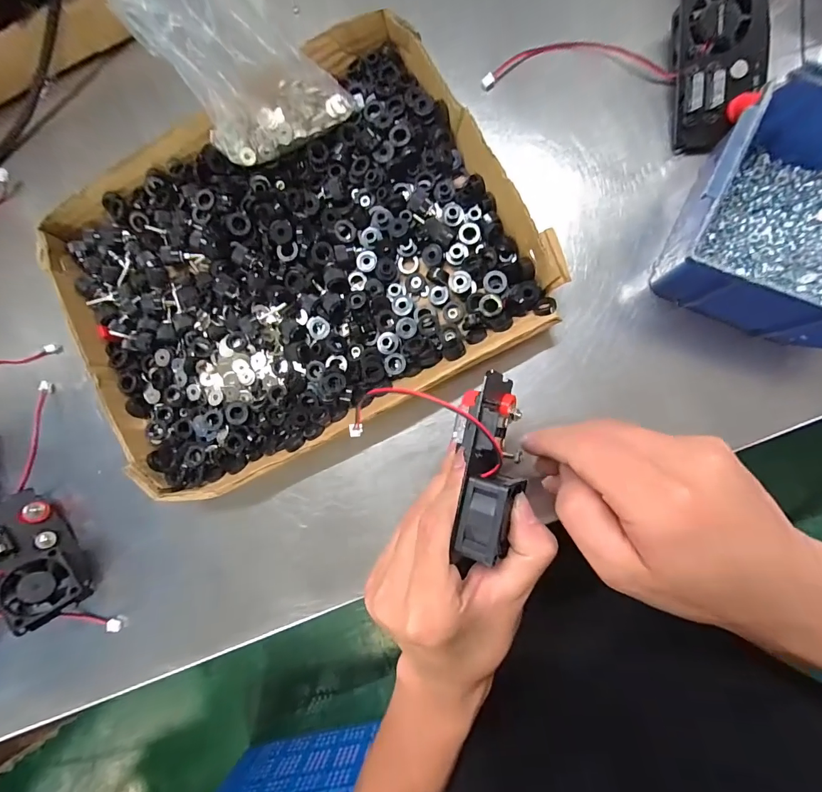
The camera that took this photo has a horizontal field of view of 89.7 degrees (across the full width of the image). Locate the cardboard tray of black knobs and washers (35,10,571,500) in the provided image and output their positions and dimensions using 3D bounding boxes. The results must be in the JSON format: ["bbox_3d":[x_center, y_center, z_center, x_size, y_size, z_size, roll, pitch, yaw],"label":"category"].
[{"bbox_3d":[-0.089,-0.093,0.301,0.312,0.035,0.242,-27,84,5],"label":"cardboard tray of black knobs and washers"}]

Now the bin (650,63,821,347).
[{"bbox_3d":[0.241,-0.104,0.245,0.143,0.067,0.131,27,91,8],"label":"bin"}]

